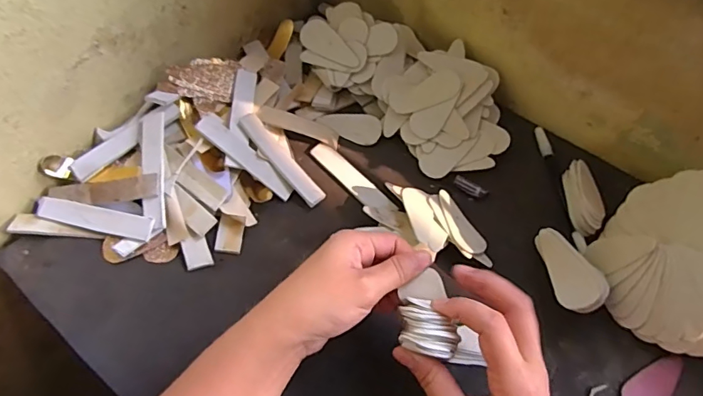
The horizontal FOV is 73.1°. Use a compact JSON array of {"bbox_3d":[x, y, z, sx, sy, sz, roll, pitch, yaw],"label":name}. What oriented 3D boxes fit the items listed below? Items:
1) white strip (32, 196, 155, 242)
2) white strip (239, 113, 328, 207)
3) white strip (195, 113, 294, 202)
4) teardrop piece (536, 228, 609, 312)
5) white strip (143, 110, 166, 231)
[{"bbox_3d":[-0.227,0.017,0.416,0.113,0.005,0.021,11,85,7],"label":"white strip"},{"bbox_3d":[-0.067,-0.036,0.451,0.020,0.007,0.109,-40,85,-23],"label":"white strip"},{"bbox_3d":[-0.097,-0.037,0.443,0.104,0.005,0.022,41,63,-7],"label":"white strip"},{"bbox_3d":[0.173,0.060,0.387,0.006,0.038,0.072,19,25,-44],"label":"teardrop piece"},{"bbox_3d":[-0.176,-0.025,0.421,0.021,0.012,0.104,-6,76,-7],"label":"white strip"}]

